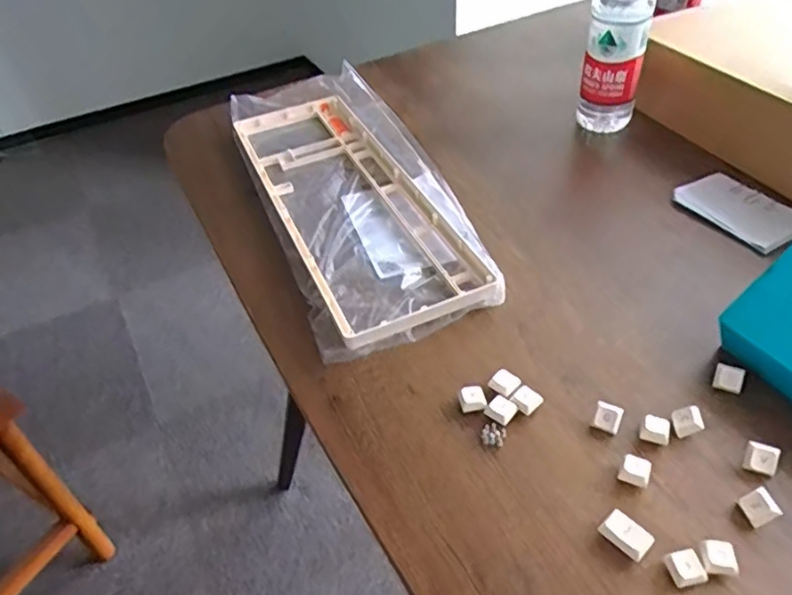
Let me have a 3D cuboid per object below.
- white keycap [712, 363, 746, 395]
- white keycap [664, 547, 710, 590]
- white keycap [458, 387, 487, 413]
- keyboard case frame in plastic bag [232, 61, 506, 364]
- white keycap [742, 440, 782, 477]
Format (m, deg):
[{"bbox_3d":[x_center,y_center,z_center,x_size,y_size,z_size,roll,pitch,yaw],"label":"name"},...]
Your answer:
[{"bbox_3d":[0.238,0.058,0.439,0.019,0.012,0.015,16,47,20],"label":"white keycap"},{"bbox_3d":[0.163,0.152,0.345,0.019,0.010,0.018,-12,43,-8],"label":"white keycap"},{"bbox_3d":[0.054,0.072,0.436,0.018,0.007,0.017,-11,43,-6],"label":"white keycap"},{"bbox_3d":[-0.046,-0.119,0.645,0.182,0.031,0.433,-17,44,-13],"label":"keyboard case frame in plastic bag"},{"bbox_3d":[0.234,0.103,0.391,0.020,0.015,0.016,14,46,19],"label":"white keycap"}]

